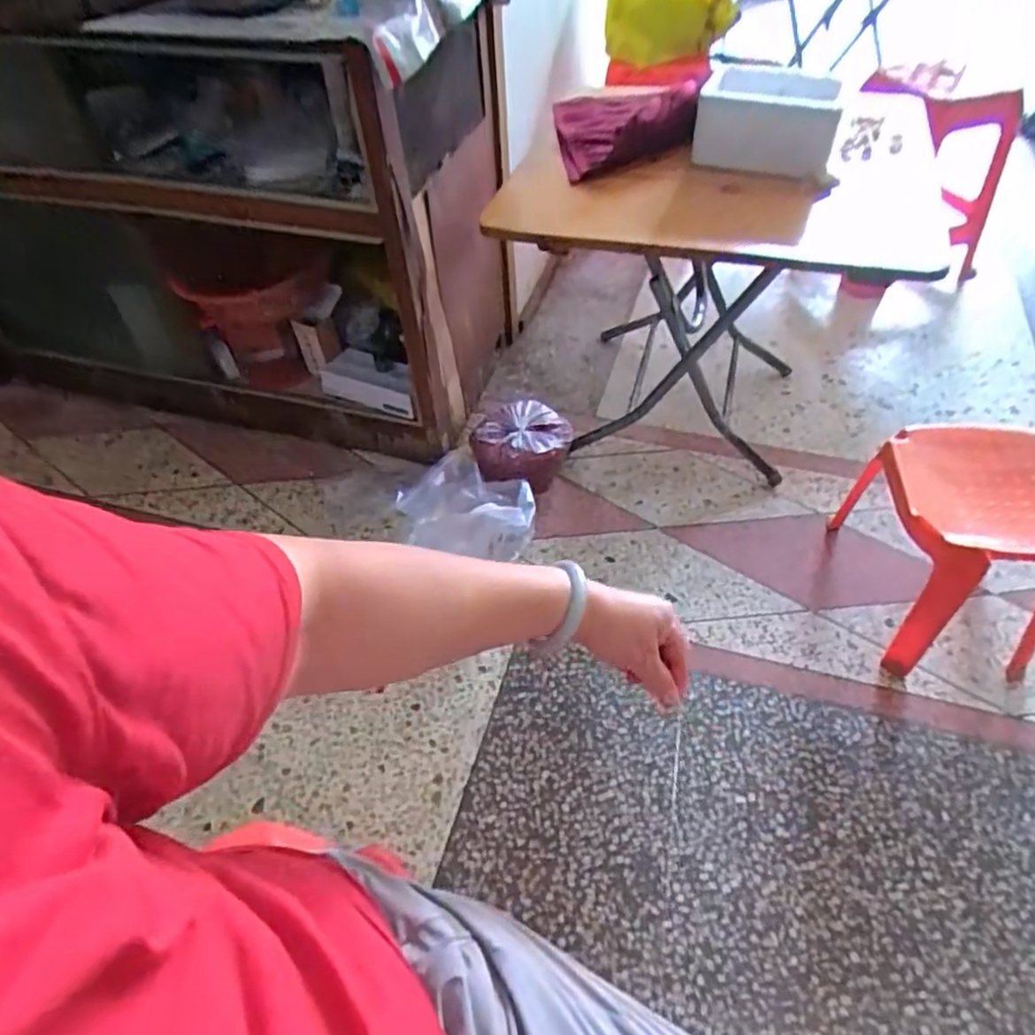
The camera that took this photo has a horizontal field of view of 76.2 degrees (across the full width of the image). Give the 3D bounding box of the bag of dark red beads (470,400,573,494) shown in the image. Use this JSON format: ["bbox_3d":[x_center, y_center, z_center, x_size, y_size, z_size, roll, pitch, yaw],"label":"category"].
[{"bbox_3d":[0.012,-0.146,1.453,0.217,0.155,0.146,-7,50,2],"label":"bag of dark red beads"}]

